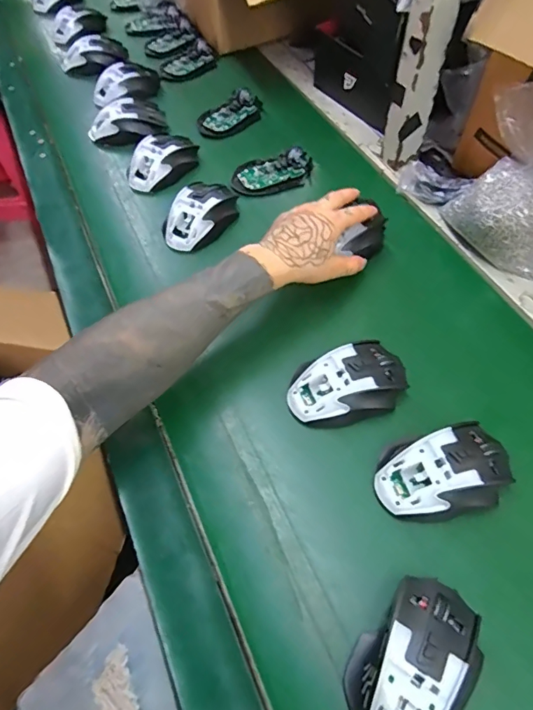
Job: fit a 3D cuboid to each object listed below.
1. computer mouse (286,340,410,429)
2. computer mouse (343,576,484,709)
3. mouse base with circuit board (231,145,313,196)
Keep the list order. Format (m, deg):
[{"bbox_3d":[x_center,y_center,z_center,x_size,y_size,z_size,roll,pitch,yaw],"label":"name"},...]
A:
[{"bbox_3d":[0.080,0.028,0.440,0.118,0.034,0.068,-21,60,-12],"label":"computer mouse"},{"bbox_3d":[0.103,0.217,0.319,0.072,0.042,0.116,37,65,21],"label":"computer mouse"},{"bbox_3d":[0.007,-0.257,0.637,0.119,0.028,0.065,-20,60,-11],"label":"mouse base with circuit board"}]

